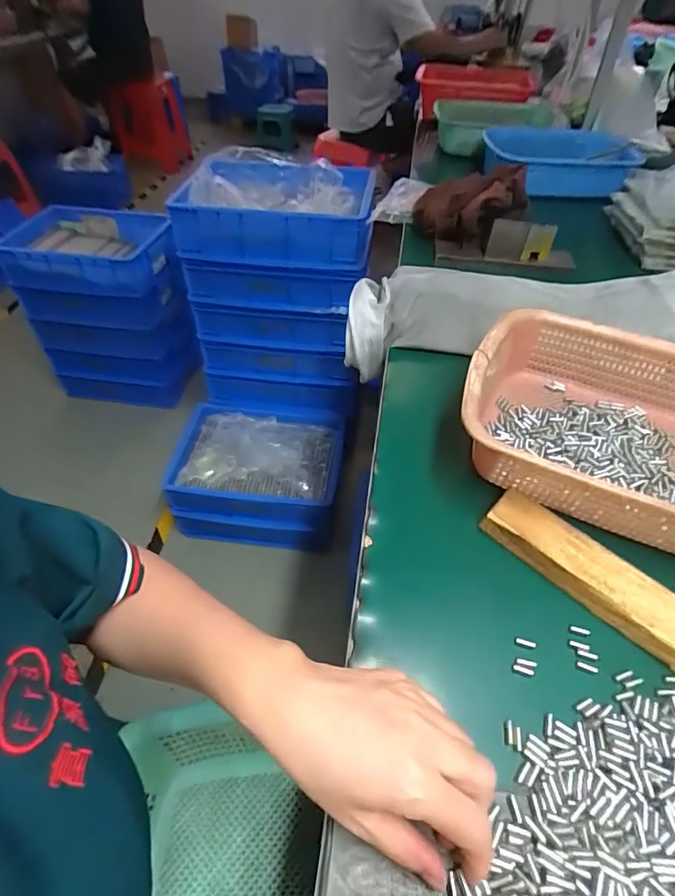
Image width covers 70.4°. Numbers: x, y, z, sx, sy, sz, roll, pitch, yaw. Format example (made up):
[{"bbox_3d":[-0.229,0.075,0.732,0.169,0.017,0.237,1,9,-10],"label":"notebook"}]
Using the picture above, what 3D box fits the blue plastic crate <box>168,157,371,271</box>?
[{"bbox_3d":[-0.125,-0.519,1.058,0.409,0.128,0.269,8,47,7],"label":"blue plastic crate"}]

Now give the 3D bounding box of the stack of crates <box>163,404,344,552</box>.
[{"bbox_3d":[-0.205,0.064,1.264,0.404,0.196,0.309,5,47,5],"label":"stack of crates"}]

